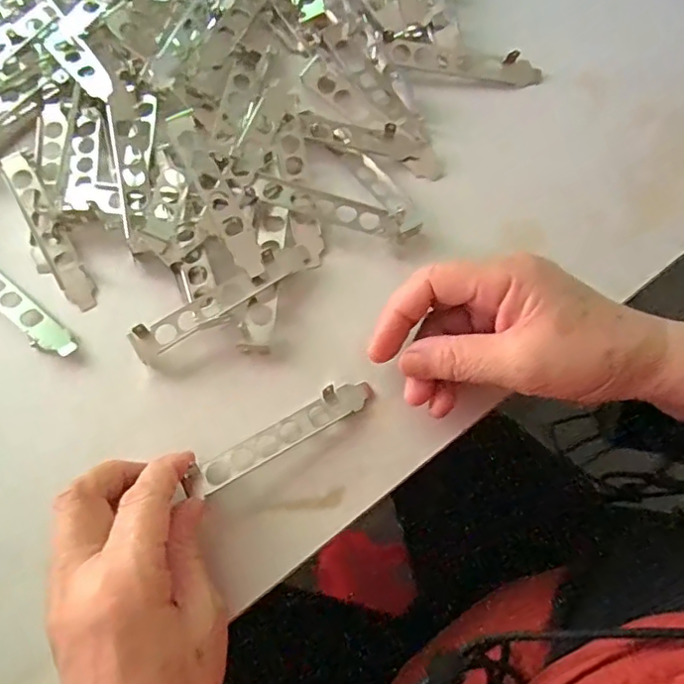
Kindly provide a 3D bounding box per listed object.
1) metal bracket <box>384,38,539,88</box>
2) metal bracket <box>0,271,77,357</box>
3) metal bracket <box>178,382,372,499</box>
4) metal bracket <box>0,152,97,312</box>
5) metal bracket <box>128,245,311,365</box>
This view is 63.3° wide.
[{"bbox_3d":[0.089,-0.201,0.396,0.107,0.008,0.029,10,74,3],"label":"metal bracket"},{"bbox_3d":[-0.215,-0.031,0.350,0.121,0.012,0.020,38,77,10],"label":"metal bracket"},{"bbox_3d":[-0.035,0.054,0.323,0.118,0.011,0.019,-28,77,-13],"label":"metal bracket"},{"bbox_3d":[-0.191,-0.073,0.361,0.020,0.010,0.119,-30,76,-8],"label":"metal bracket"},{"bbox_3d":[-0.073,-0.026,0.342,0.121,0.016,0.022,-30,76,-8],"label":"metal bracket"}]

